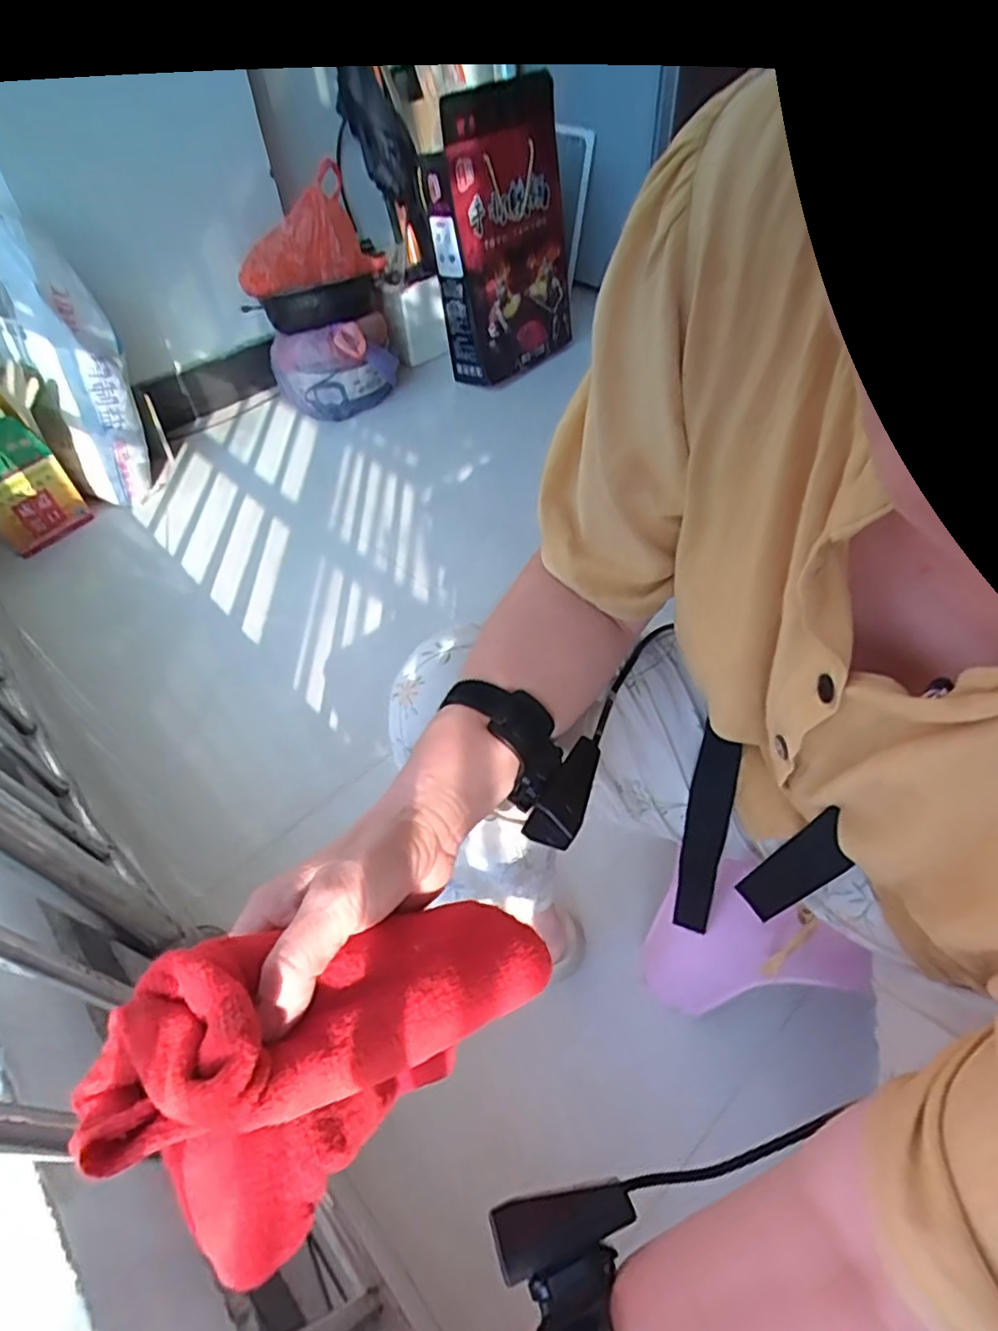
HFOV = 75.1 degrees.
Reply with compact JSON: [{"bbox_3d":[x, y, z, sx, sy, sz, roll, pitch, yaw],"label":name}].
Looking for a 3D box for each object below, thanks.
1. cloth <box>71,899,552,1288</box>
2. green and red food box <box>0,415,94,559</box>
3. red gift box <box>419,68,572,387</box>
[{"bbox_3d":[-0.069,0.144,0.274,0.171,0.094,0.089,-37,57,-24],"label":"cloth"},{"bbox_3d":[-1.052,-0.414,1.339,0.331,0.235,0.176,32,59,27],"label":"green and red food box"},{"bbox_3d":[0.020,-1.019,1.560,0.387,0.553,0.114,-37,44,-25],"label":"red gift box"}]

